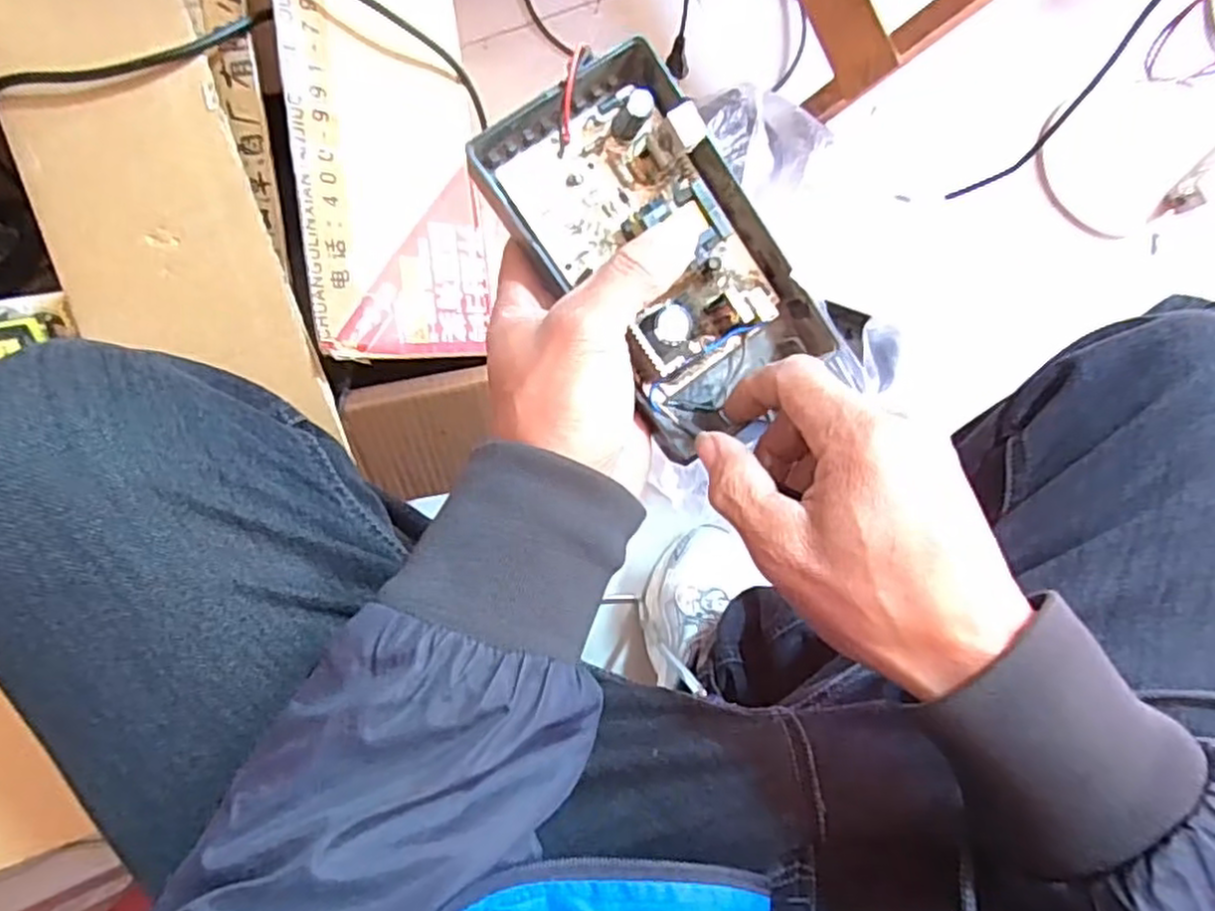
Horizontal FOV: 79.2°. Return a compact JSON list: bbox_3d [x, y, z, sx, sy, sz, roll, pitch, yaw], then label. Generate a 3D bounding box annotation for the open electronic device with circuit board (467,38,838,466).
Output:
[{"bbox_3d":[0.023,-0.091,0.329,0.096,0.045,0.159,-35,94,-7],"label":"open electronic device with circuit board"}]

